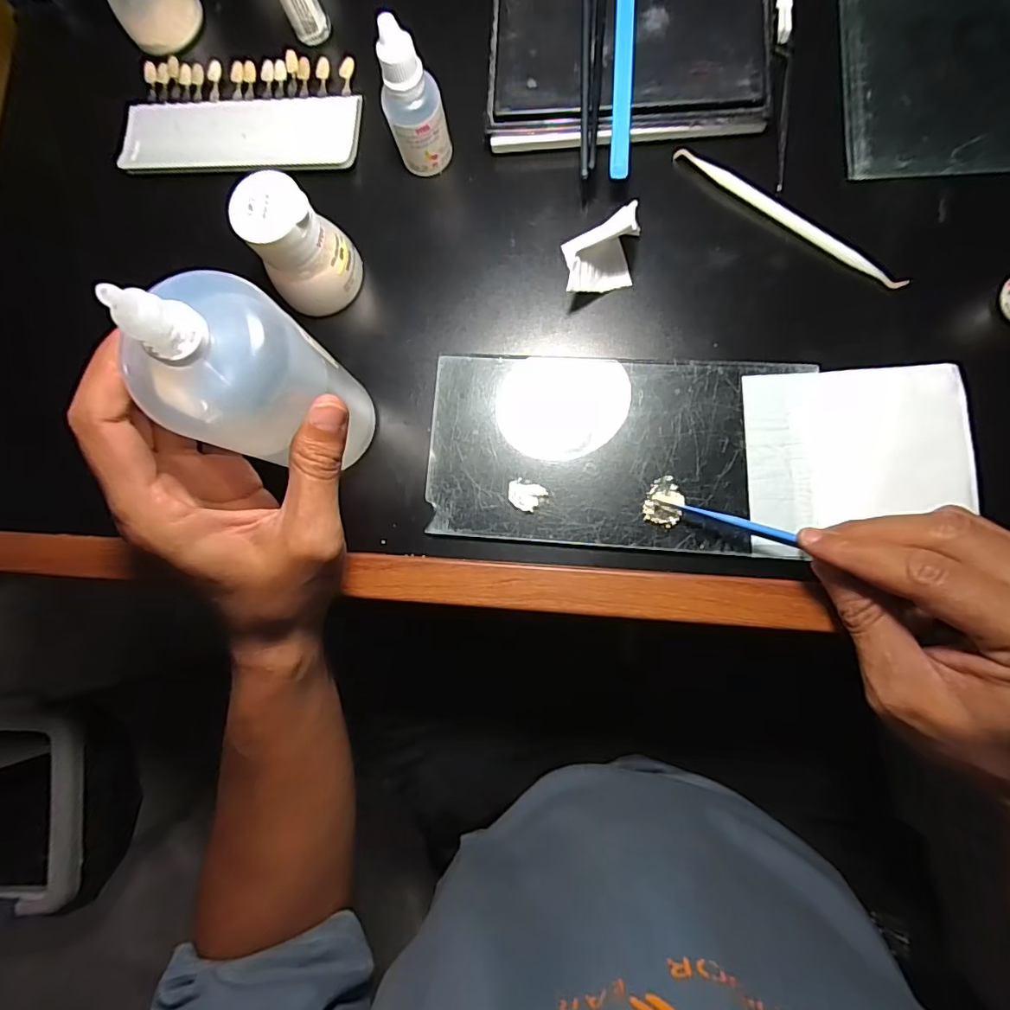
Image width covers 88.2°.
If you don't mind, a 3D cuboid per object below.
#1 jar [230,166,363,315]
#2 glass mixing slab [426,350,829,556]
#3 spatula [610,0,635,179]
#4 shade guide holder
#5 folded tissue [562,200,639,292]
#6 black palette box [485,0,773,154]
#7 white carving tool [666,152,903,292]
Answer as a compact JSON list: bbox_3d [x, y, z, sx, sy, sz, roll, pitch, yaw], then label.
[{"bbox_3d":[-0.109,-0.136,0.277,0.047,0.062,0.042,-40,82,3],"label":"jar"},{"bbox_3d":[0.059,-0.029,0.277,0.197,0.005,0.100,3,86,7],"label":"glass mixing slab"},{"bbox_3d":[0.064,-0.243,0.280,0.010,0.004,0.137,2,86,7],"label":"spatula"},{"bbox_3d":[-0.163,-0.239,0.320,0.149,0.012,0.078,4,86,8],"label":"shade guide holder"},{"bbox_3d":[0.053,-0.137,0.278,0.048,0.030,0.036,-18,83,5],"label":"folded tissue"},{"bbox_3d":[0.068,-0.247,0.290,0.151,0.022,0.096,4,86,8],"label":"black palette box"},{"bbox_3d":[0.152,-0.155,0.281,0.138,0.005,0.009,37,91,9],"label":"white carving tool"}]

